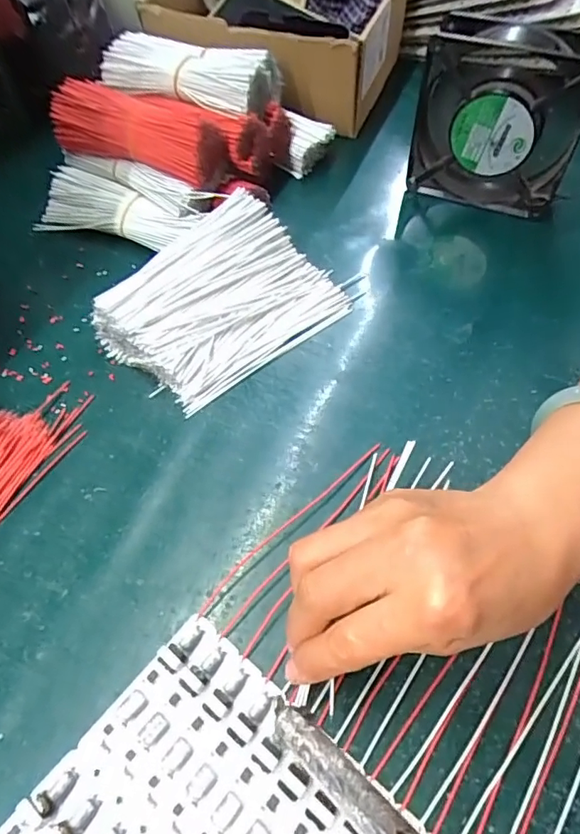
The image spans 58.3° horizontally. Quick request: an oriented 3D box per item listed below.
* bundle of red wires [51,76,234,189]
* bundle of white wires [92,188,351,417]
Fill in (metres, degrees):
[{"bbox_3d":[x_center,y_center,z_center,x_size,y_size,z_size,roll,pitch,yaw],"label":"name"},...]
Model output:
[{"bbox_3d":[-0.114,-0.223,0.405,0.148,0.050,0.052,26,57,14],"label":"bundle of red wires"},{"bbox_3d":[-0.047,-0.083,0.356,0.159,0.045,0.105,-34,62,-20],"label":"bundle of white wires"}]

